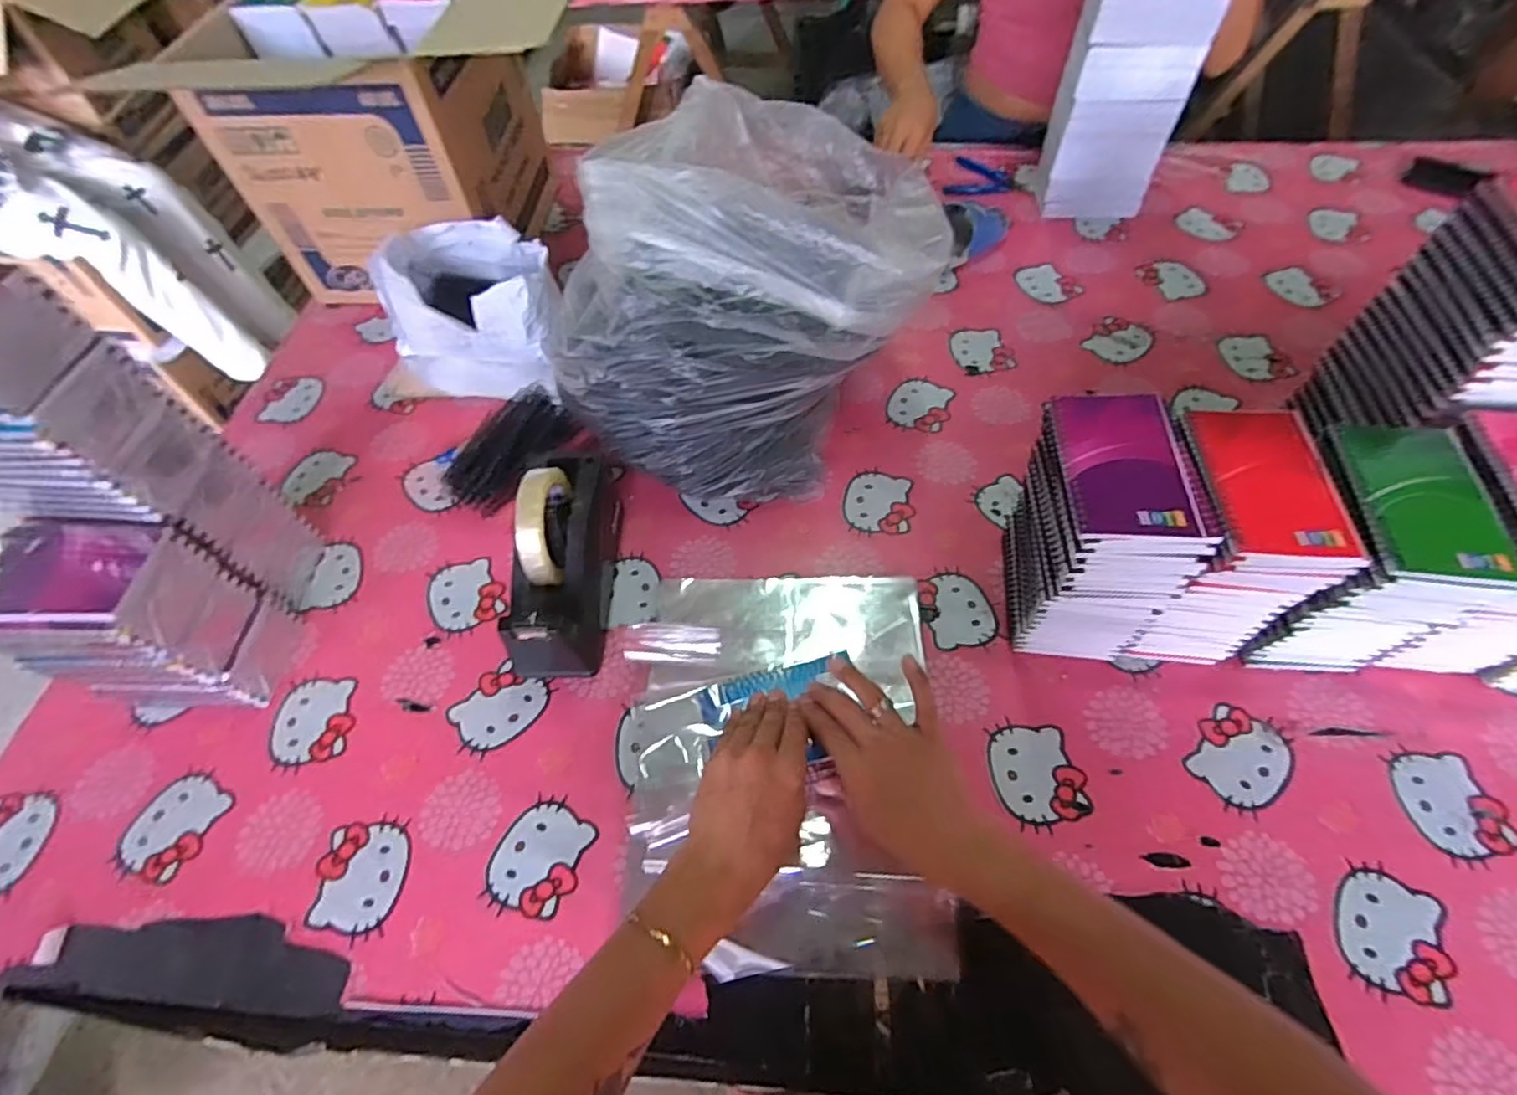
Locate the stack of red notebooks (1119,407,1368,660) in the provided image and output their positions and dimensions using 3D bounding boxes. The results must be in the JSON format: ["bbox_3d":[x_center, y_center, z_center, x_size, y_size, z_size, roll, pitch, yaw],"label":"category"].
[{"bbox_3d":[0.374,0.001,0.552,0.101,0.195,0.128,4,58,5],"label":"stack of red notebooks"}]

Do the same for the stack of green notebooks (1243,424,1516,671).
[{"bbox_3d":[0.474,0.017,0.538,0.109,0.191,0.125,2,58,4],"label":"stack of green notebooks"}]

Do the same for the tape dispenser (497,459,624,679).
[{"bbox_3d":[-0.181,0.004,0.617,0.074,0.133,0.215,-1,58,2],"label":"tape dispenser"}]

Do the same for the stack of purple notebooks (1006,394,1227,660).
[{"bbox_3d":[0.278,-0.006,0.554,0.104,0.204,0.135,1,58,3],"label":"stack of purple notebooks"}]

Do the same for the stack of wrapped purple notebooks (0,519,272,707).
[{"bbox_3d":[-0.532,0.067,0.575,0.153,0.177,0.106,0,58,3],"label":"stack of wrapped purple notebooks"}]

